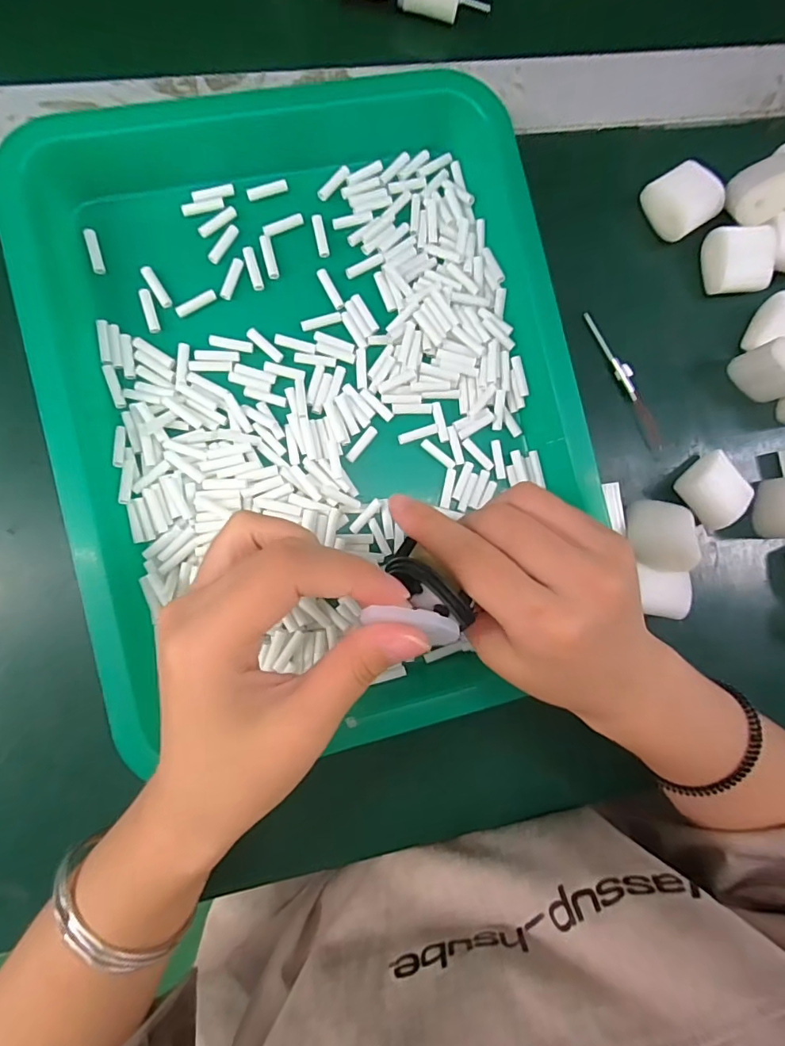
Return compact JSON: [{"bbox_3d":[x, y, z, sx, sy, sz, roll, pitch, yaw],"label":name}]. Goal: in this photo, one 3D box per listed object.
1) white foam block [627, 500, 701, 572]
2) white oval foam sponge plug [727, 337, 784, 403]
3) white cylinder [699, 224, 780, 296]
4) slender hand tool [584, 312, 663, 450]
[{"bbox_3d":[0.152,0.007,0.285,0.032,0.023,0.040,0,87,-7],"label":"white foam block"},{"bbox_3d":[0.230,-0.091,0.298,0.030,0.034,0.032,-20,89,-8],"label":"white oval foam sponge plug"},{"bbox_3d":[0.211,-0.159,0.302,0.032,0.028,0.035,-6,88,-7],"label":"white cylinder"},{"bbox_3d":[0.141,-0.086,0.299,0.009,0.006,0.090,-29,91,-8],"label":"slender hand tool"}]

